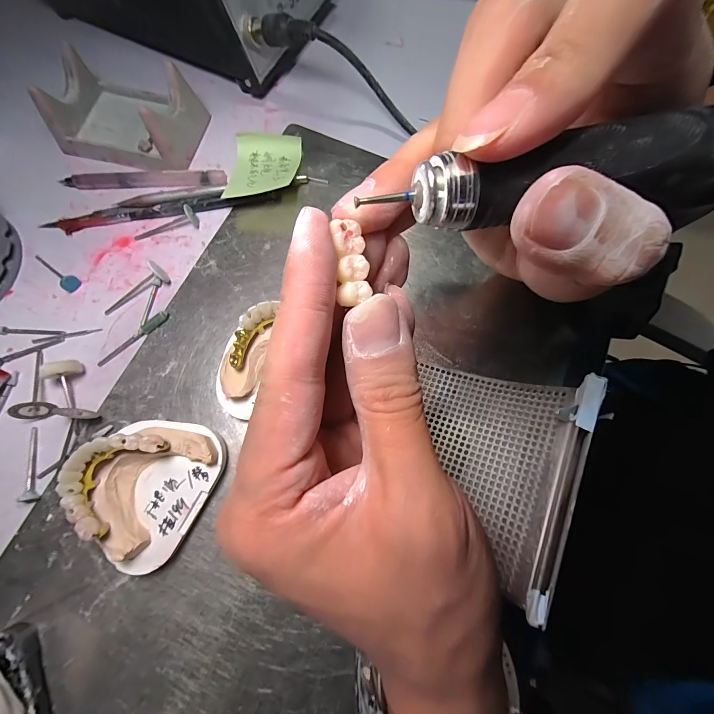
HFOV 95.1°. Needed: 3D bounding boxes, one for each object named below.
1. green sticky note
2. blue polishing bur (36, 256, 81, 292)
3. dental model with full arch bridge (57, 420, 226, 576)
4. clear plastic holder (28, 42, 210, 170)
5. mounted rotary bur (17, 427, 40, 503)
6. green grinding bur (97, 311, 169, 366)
[{"bbox_3d":[-0.072,-0.145,0.250,0.050,0.020,0.066,5,74,0],"label":"green sticky note"},{"bbox_3d":[-0.212,-0.059,0.226,0.042,0.008,0.011,29,76,6],"label":"blue polishing bur"},{"bbox_3d":[-0.116,0.071,0.178,0.060,0.037,0.075,24,75,5],"label":"dental model with full arch bridge"},{"bbox_3d":[-0.176,-0.185,0.247,0.108,0.035,0.069,11,74,2],"label":"clear plastic holder"},{"bbox_3d":[-0.195,0.064,0.194,0.008,0.006,0.043,-15,75,-6],"label":"mounted rotary bur"},{"bbox_3d":[-0.149,-0.012,0.217,0.053,0.006,0.007,-39,79,-11],"label":"green grinding bur"}]

